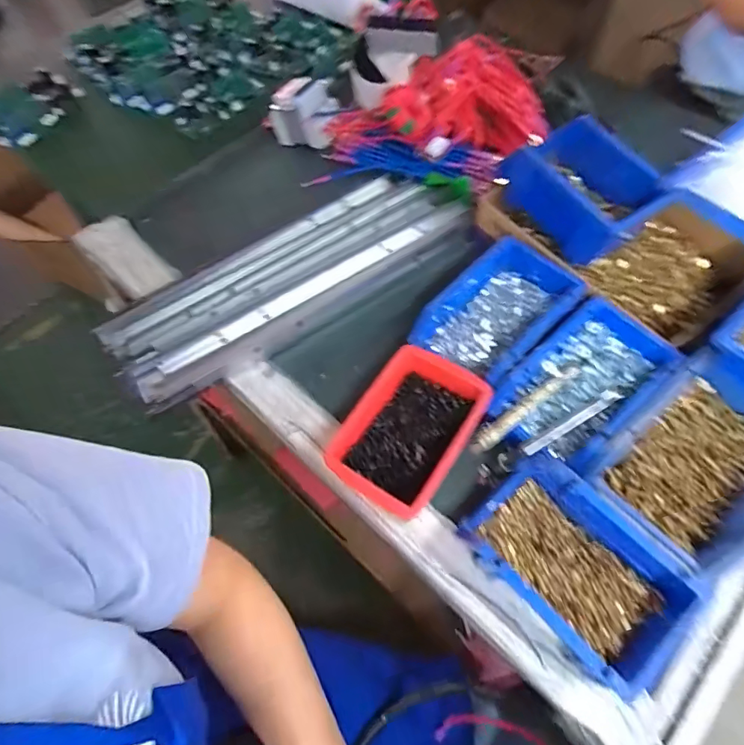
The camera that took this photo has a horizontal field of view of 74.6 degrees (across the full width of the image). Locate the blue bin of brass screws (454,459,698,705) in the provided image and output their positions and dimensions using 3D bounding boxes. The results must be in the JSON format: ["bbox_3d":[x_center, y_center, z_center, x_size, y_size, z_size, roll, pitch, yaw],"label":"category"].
[{"bbox_3d":[0.160,0.155,0.396,0.108,0.070,0.156,-39,67,-16],"label":"blue bin of brass screws"}]

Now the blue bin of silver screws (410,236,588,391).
[{"bbox_3d":[0.134,-0.068,0.509,0.162,0.049,0.114,-42,67,-17],"label":"blue bin of silver screws"}]

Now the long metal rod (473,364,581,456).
[{"bbox_3d":[0.143,0.032,0.456,0.134,0.013,0.016,-37,66,-15],"label":"long metal rod"}]

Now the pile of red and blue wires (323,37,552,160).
[{"bbox_3d":[0.092,-0.347,0.668,0.285,0.095,0.131,-19,63,-6],"label":"pile of red and blue wires"}]

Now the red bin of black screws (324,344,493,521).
[{"bbox_3d":[0.036,0.057,0.462,0.100,0.054,0.155,30,68,18],"label":"red bin of black screws"}]

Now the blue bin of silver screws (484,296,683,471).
[{"bbox_3d":[0.198,0.011,0.462,0.170,0.046,0.100,-39,67,-16],"label":"blue bin of silver screws"}]

